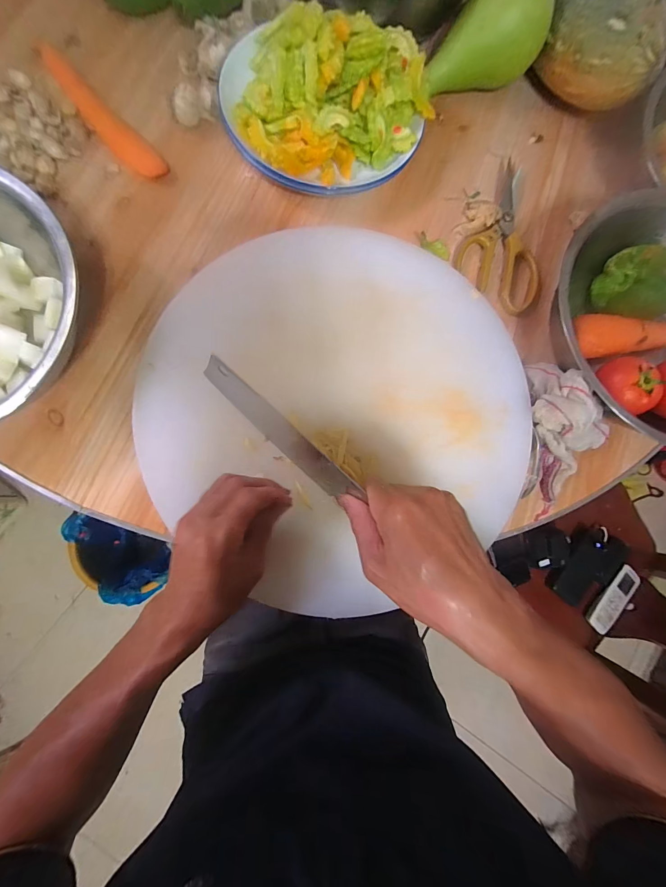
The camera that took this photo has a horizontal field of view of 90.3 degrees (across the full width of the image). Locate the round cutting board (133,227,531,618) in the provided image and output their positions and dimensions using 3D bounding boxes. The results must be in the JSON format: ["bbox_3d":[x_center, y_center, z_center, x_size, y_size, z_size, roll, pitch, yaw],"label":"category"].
[{"bbox_3d":[0.011,-0.040,0.356,0.396,0.029,0.385,0,85,-5],"label":"round cutting board"}]

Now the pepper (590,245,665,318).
[{"bbox_3d":[0.376,-0.193,0.410,0.079,0.062,0.064,33,79,-1],"label":"pepper"}]

